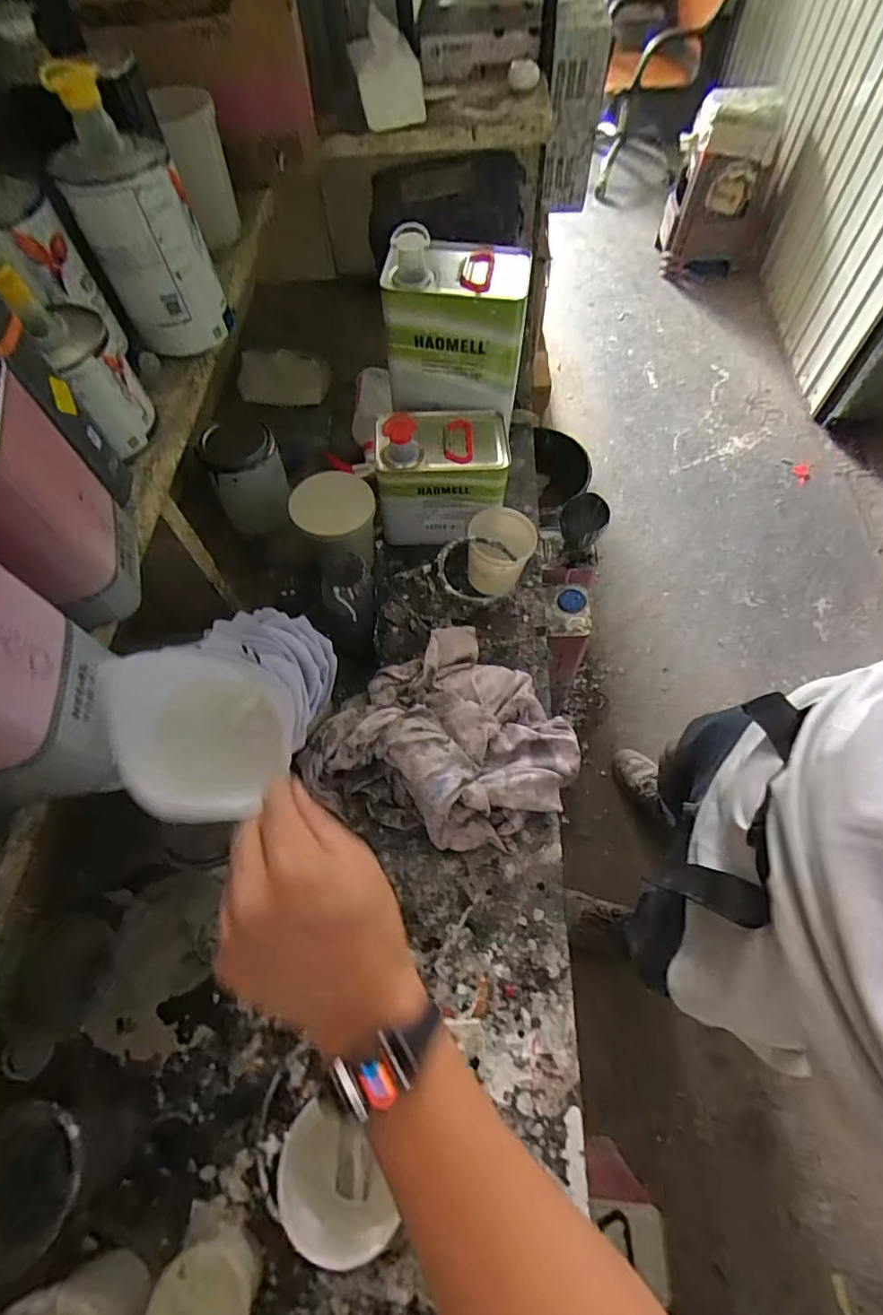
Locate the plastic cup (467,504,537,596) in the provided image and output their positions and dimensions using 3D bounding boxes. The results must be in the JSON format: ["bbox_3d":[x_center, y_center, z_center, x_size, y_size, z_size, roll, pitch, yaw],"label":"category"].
[{"bbox_3d":[0.082,-0.147,0.726,0.085,0.092,0.079,-2,62,3],"label":"plastic cup"}]

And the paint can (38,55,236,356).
[{"bbox_3d":[-0.273,-0.394,0.472,0.095,0.189,0.106,-26,63,-9],"label":"paint can"}]

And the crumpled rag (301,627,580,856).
[{"bbox_3d":[0.017,0.090,0.605,0.260,0.116,0.254,25,64,14],"label":"crumpled rag"}]

